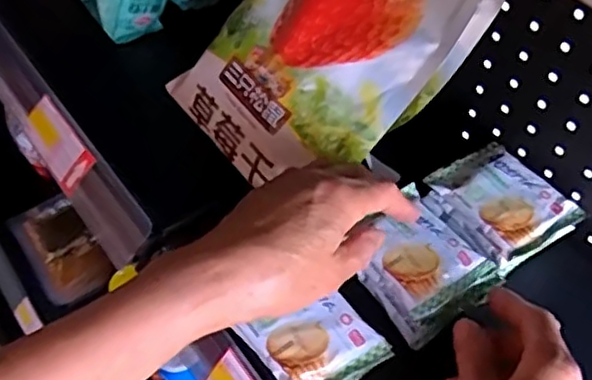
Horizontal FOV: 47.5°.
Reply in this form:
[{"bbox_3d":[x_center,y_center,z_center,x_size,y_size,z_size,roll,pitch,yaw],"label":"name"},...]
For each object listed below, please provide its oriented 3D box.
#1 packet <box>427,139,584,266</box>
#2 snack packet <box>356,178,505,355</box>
[{"bbox_3d":[0.147,0.005,0.477,0.064,0.013,0.091,-31,59,-24],"label":"packet"},{"bbox_3d":[0.083,0.051,0.449,0.067,0.036,0.077,-26,57,-22],"label":"snack packet"}]

